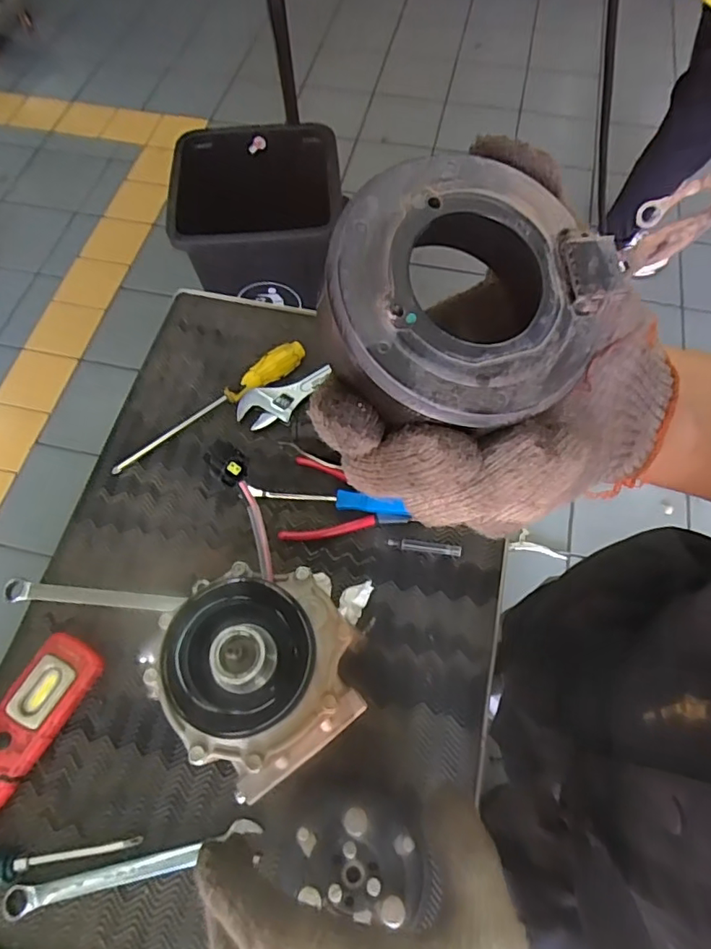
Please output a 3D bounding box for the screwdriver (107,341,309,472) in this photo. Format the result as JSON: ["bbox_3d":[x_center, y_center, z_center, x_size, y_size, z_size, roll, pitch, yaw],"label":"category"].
[{"bbox_3d":[-0.165,-0.082,0.622,0.250,0.025,0.028,-33,68,-14],"label":"screwdriver"}]

